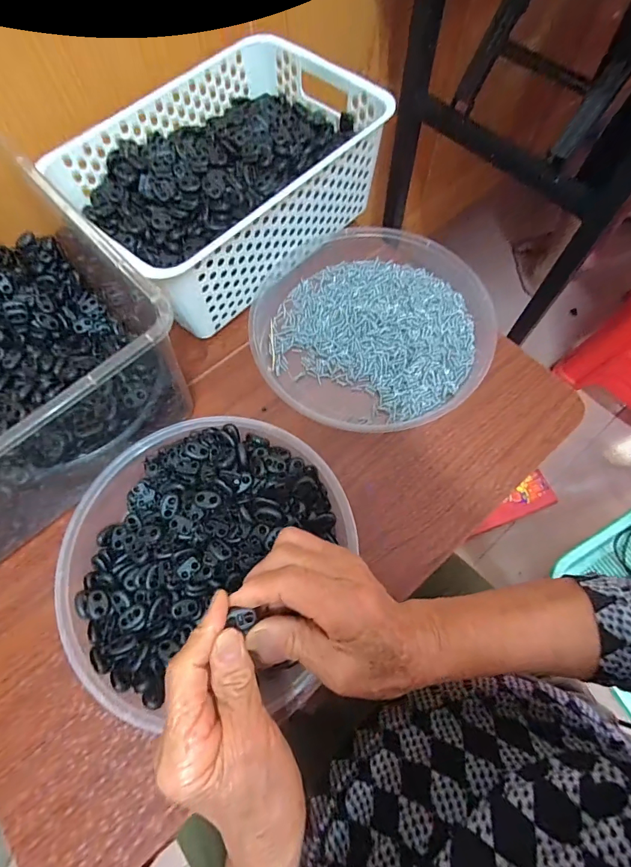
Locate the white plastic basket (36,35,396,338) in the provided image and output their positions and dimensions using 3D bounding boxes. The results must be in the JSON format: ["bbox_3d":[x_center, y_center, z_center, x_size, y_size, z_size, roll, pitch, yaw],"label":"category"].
[{"bbox_3d":[-0.091,-0.266,0.436,0.203,0.101,0.293,42,75,16],"label":"white plastic basket"}]

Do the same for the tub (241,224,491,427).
[{"bbox_3d":[0.057,-0.113,0.414,0.232,0.035,0.215,0,69,1],"label":"tub"}]

